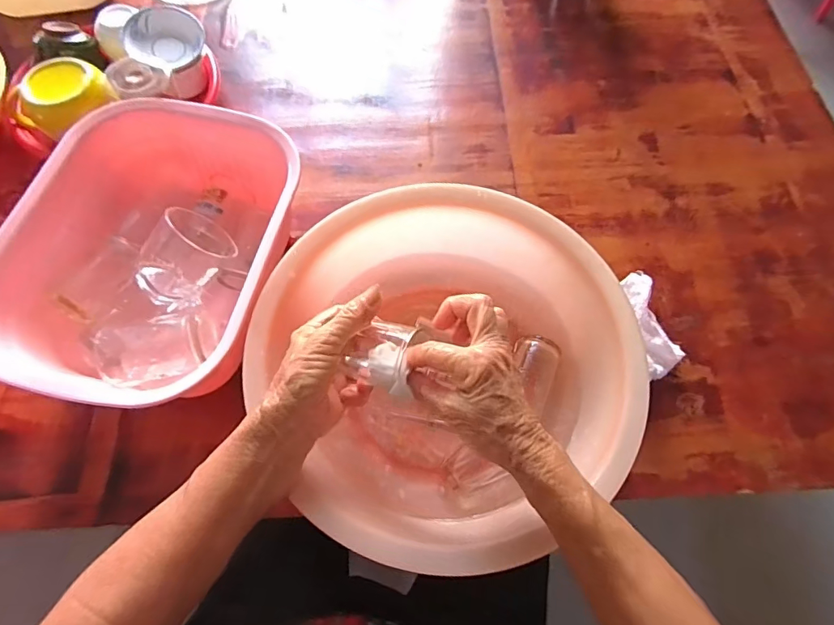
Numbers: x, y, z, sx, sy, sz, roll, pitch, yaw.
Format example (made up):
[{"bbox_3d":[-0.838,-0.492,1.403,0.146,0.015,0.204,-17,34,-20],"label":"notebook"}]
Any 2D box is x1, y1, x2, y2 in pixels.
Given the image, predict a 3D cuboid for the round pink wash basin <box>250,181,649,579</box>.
[{"bbox_3d":[0.035,0.044,0.434,0.296,0.106,0.308,1,66,-2],"label":"round pink wash basin"}]

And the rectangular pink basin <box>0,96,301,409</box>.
[{"bbox_3d":[-0.250,-0.055,0.465,0.240,0.110,0.300,9,66,1],"label":"rectangular pink basin"}]

